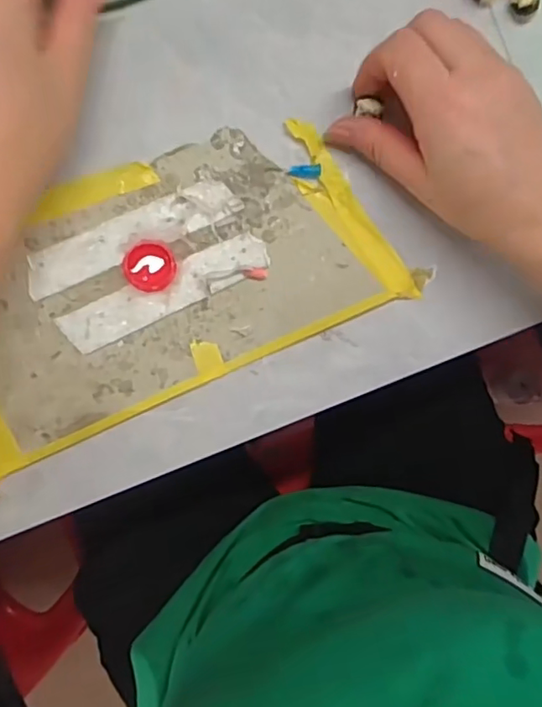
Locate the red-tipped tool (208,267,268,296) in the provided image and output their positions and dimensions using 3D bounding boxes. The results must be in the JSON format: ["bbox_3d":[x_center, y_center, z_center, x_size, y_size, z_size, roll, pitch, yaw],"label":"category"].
[{"bbox_3d":[-0.018,-0.041,0.313,0.032,0.004,0.009,-13,92,-9],"label":"red-tipped tool"}]

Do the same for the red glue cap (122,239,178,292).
[{"bbox_3d":[-0.065,-0.047,0.307,0.027,0.007,0.027,0,90,-9],"label":"red glue cap"}]

